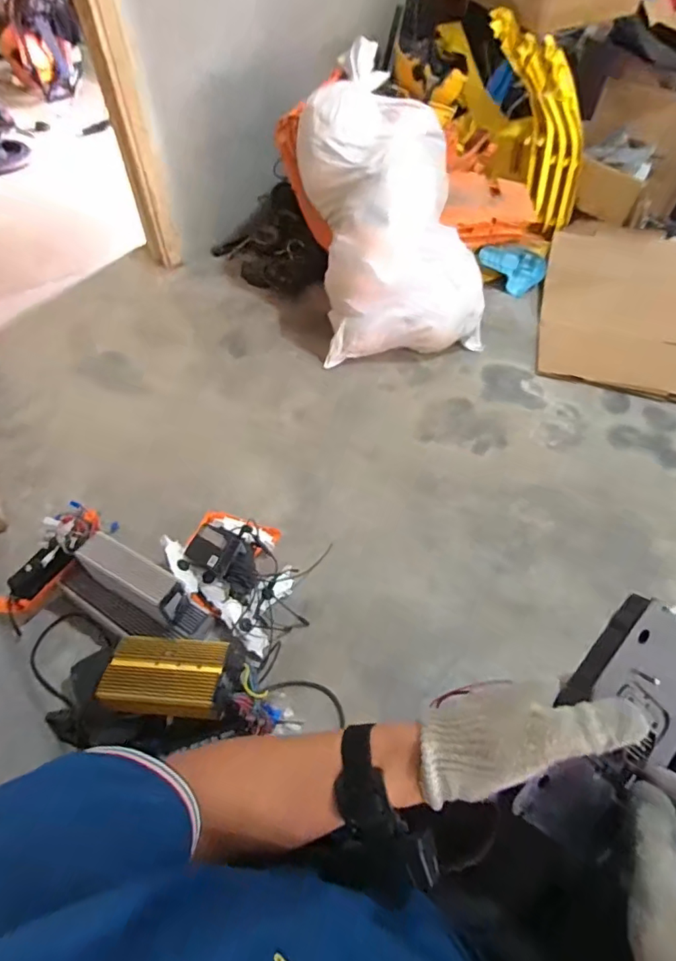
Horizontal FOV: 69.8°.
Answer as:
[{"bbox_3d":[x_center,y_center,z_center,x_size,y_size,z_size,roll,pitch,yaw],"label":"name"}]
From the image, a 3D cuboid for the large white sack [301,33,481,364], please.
[{"bbox_3d":[0.181,-0.796,1.548,0.539,0.647,0.507,-11,55,-10],"label":"large white sack"}]

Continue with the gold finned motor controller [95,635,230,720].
[{"bbox_3d":[-0.314,0.358,0.885,0.212,0.046,0.129,5,54,2],"label":"gold finned motor controller"}]

